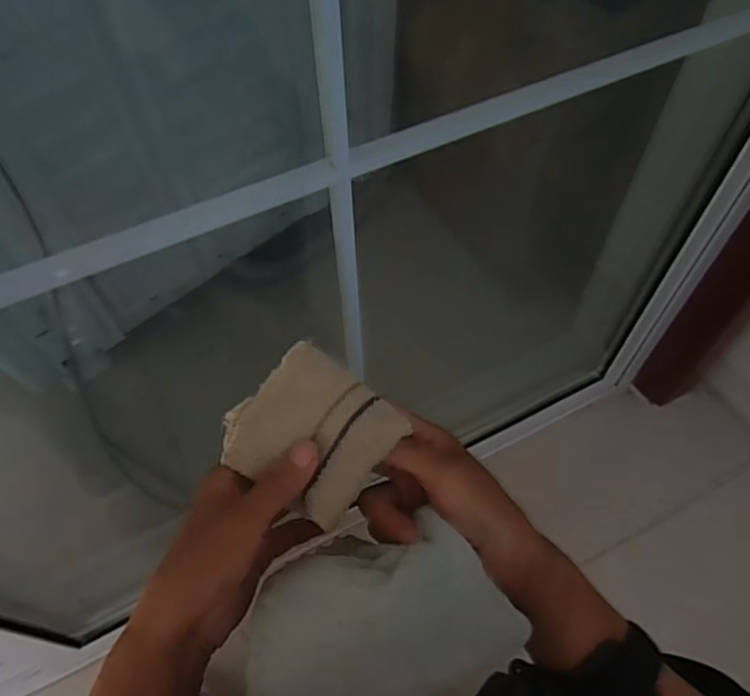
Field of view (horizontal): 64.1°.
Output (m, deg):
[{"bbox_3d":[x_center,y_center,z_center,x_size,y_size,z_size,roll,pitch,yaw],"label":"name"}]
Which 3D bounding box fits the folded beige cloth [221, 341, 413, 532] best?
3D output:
[{"bbox_3d":[-0.037,0.048,0.344,0.085,0.020,0.079,33,64,20],"label":"folded beige cloth"}]

